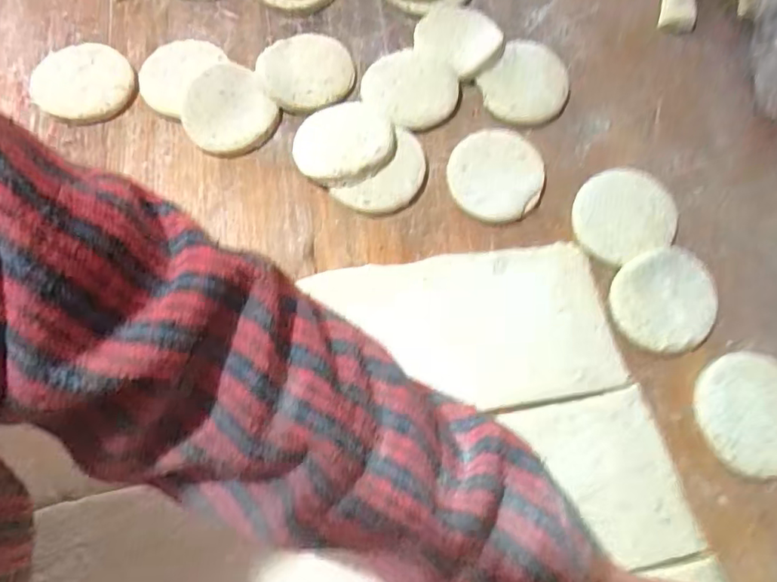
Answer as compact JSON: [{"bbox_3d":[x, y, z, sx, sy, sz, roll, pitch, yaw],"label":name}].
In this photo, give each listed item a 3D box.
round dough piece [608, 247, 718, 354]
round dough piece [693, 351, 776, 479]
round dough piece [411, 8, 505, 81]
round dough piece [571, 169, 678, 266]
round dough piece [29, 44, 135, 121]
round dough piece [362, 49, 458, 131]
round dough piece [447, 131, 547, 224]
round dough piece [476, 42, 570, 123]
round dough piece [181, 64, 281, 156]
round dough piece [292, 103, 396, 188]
[{"bbox_3d":[0.198,0.006,0.385,0.077,0.008,0.069,-30,75,-10],"label":"round dough piece"},{"bbox_3d":[0.245,0.082,0.365,0.077,0.010,0.074,0,72,-1],"label":"round dough piece"},{"bbox_3d":[0.060,-0.217,0.454,0.070,0.009,0.063,37,75,10],"label":"round dough piece"},{"bbox_3d":[0.179,-0.059,0.409,0.081,0.014,0.069,-22,74,-8],"label":"round dough piece"},{"bbox_3d":[-0.258,-0.175,0.455,0.083,0.013,0.069,-9,72,-4],"label":"round dough piece"},{"bbox_3d":[0.017,-0.167,0.444,0.073,0.007,0.070,0,72,-1],"label":"round dough piece"},{"bbox_3d":[0.083,-0.092,0.419,0.071,0.010,0.075,0,72,-1],"label":"round dough piece"},{"bbox_3d":[0.115,-0.171,0.446,0.065,0.012,0.077,38,75,11],"label":"round dough piece"},{"bbox_3d":[-0.132,-0.146,0.437,0.068,0.017,0.070,0,72,-1],"label":"round dough piece"},{"bbox_3d":[-0.036,-0.118,0.419,0.073,0.015,0.075,0,72,-1],"label":"round dough piece"}]

